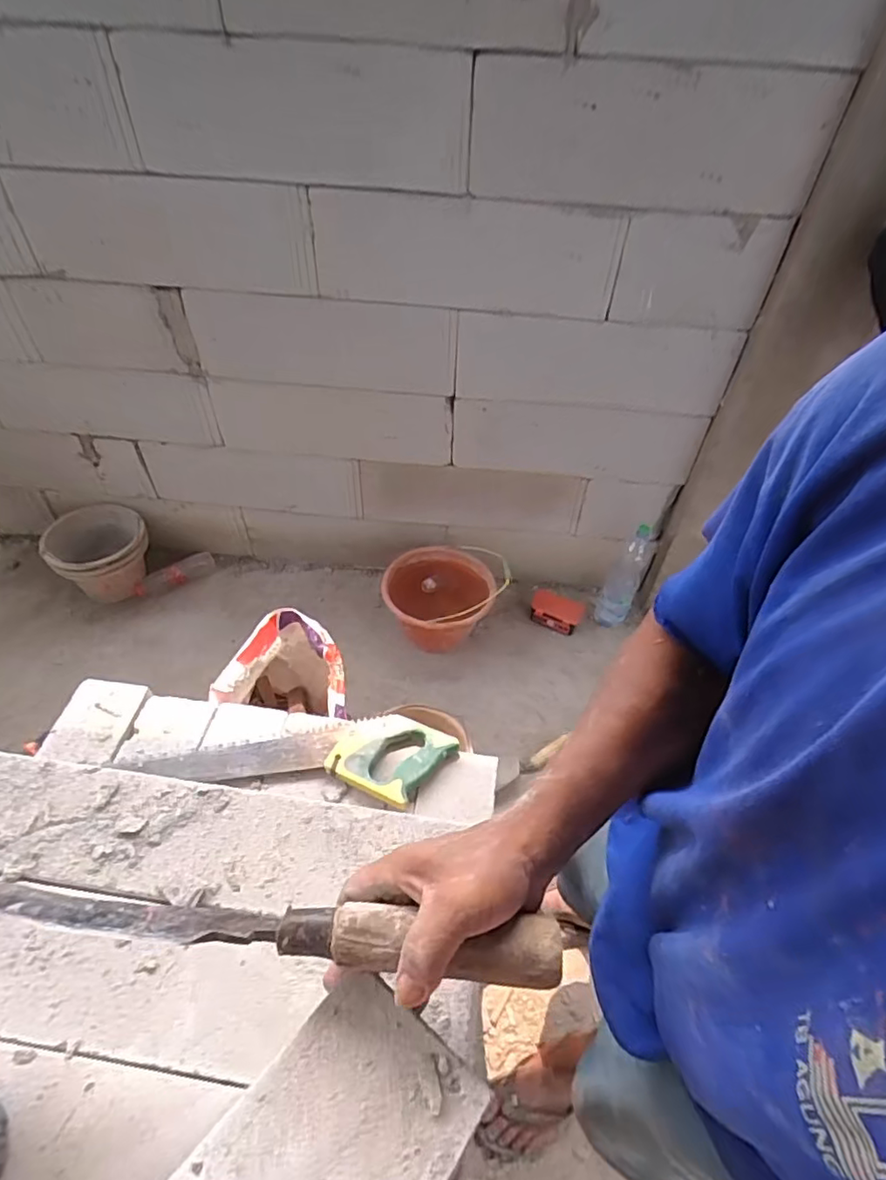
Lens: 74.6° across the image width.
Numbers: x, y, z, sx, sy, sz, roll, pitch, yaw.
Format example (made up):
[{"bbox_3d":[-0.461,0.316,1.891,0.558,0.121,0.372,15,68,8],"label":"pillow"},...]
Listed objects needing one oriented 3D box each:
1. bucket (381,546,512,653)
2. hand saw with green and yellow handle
[{"bbox_3d":[-0.005,0.043,1.608,0.294,0.219,0.263,-5,49,-7],"label":"bucket"},{"bbox_3d":[-0.200,0.206,0.765,0.417,0.024,0.117,6,48,3],"label":"hand saw with green and yellow handle"}]

